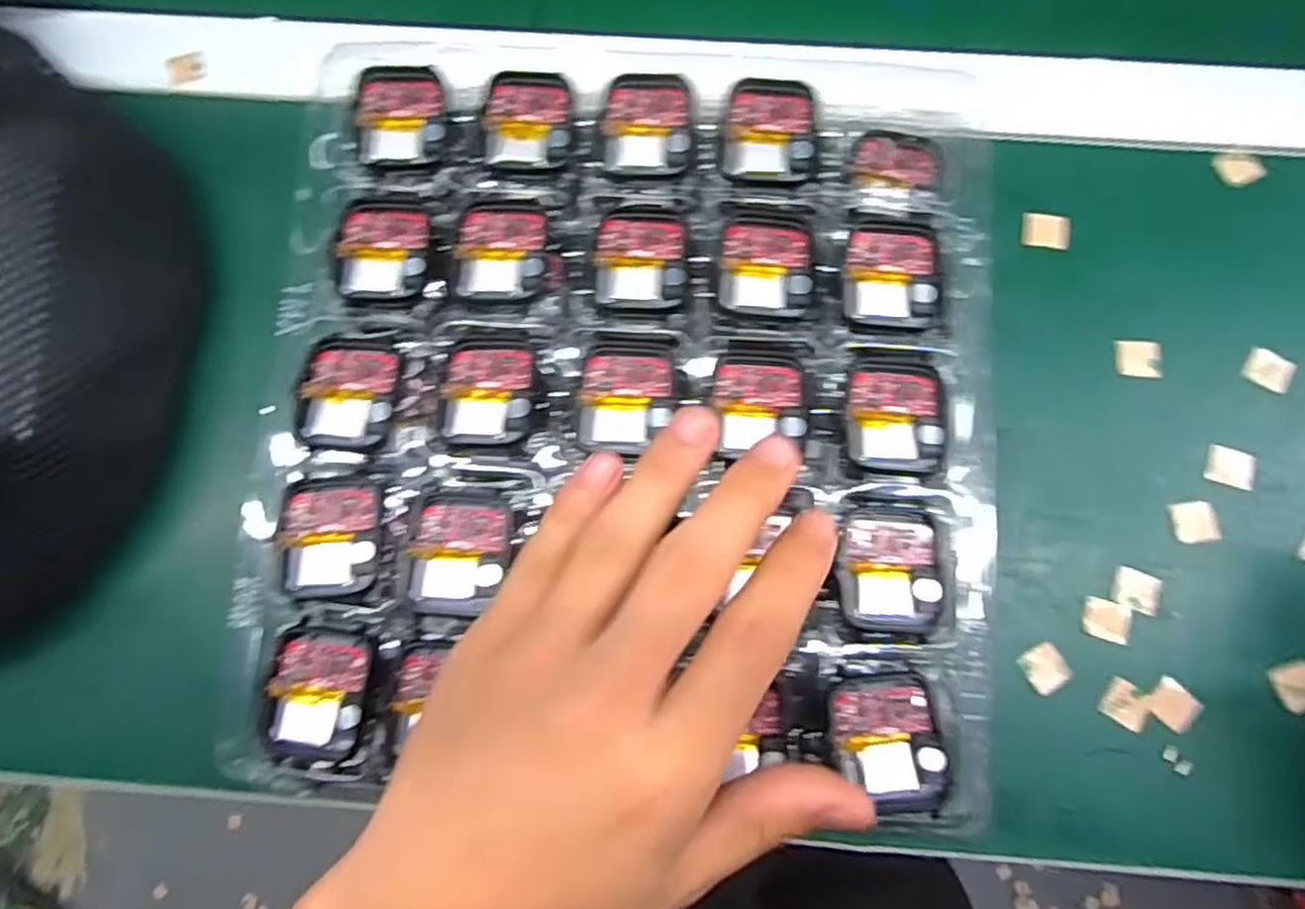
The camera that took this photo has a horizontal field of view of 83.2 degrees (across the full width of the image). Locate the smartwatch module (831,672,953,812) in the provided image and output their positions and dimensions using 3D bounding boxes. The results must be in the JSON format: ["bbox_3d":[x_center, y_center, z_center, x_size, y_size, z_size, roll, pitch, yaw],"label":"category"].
[{"bbox_3d":[0.080,0.096,0.247,0.034,0.005,0.042,-10,76,6],"label":"smartwatch module"}]

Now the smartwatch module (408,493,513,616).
[{"bbox_3d":[-0.067,0.036,0.265,0.034,0.013,0.042,1,78,1],"label":"smartwatch module"}]

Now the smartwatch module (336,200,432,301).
[{"bbox_3d":[-0.105,-0.081,0.286,0.037,0.004,0.040,2,78,1],"label":"smartwatch module"}]

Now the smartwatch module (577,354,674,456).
[{"bbox_3d":[-0.010,-0.019,0.273,0.034,0.004,0.037,4,78,2],"label":"smartwatch module"}]

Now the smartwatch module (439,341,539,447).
[{"bbox_3d":[-0.061,-0.023,0.275,0.036,0.010,0.040,3,78,2],"label":"smartwatch module"}]

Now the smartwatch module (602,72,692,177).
[{"bbox_3d":[-0.002,-0.132,0.293,0.035,0.004,0.042,2,78,2],"label":"smartwatch module"}]

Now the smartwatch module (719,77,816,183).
[{"bbox_3d":[0.047,-0.128,0.288,0.035,0.004,0.041,6,78,2],"label":"smartwatch module"}]

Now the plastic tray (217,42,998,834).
[{"bbox_3d":[-0.002,-0.021,0.277,0.275,0.028,0.279,2,82,1],"label":"plastic tray"}]

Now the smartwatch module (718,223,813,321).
[{"bbox_3d":[0.044,-0.071,0.279,0.035,0.004,0.037,6,78,2],"label":"smartwatch module"}]

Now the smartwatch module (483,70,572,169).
[{"bbox_3d":[-0.050,-0.135,0.296,0.035,0.004,0.040,-2,78,1],"label":"smartwatch module"}]

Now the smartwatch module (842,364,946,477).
[{"bbox_3d":[0.089,-0.014,0.269,0.036,0.005,0.041,4,78,2],"label":"smartwatch module"}]

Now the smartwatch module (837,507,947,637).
[{"bbox_3d":[0.084,0.040,0.258,0.036,0.011,0.043,2,78,1],"label":"smartwatch module"}]

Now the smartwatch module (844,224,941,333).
[{"bbox_3d":[0.091,-0.068,0.278,0.035,0.004,0.041,4,78,2],"label":"smartwatch module"}]

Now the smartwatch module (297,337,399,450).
[{"bbox_3d":[-0.112,-0.023,0.275,0.036,0.011,0.042,2,78,1],"label":"smartwatch module"}]

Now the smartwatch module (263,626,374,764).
[{"bbox_3d":[-0.115,0.085,0.255,0.036,0.010,0.046,7,78,2],"label":"smartwatch module"}]

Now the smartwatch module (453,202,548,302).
[{"bbox_3d":[-0.059,-0.079,0.285,0.035,0.005,0.040,0,78,1],"label":"smartwatch module"}]

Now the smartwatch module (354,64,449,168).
[{"bbox_3d":[-0.101,-0.138,0.296,0.035,0.004,0.044,-3,78,0],"label":"smartwatch module"}]

